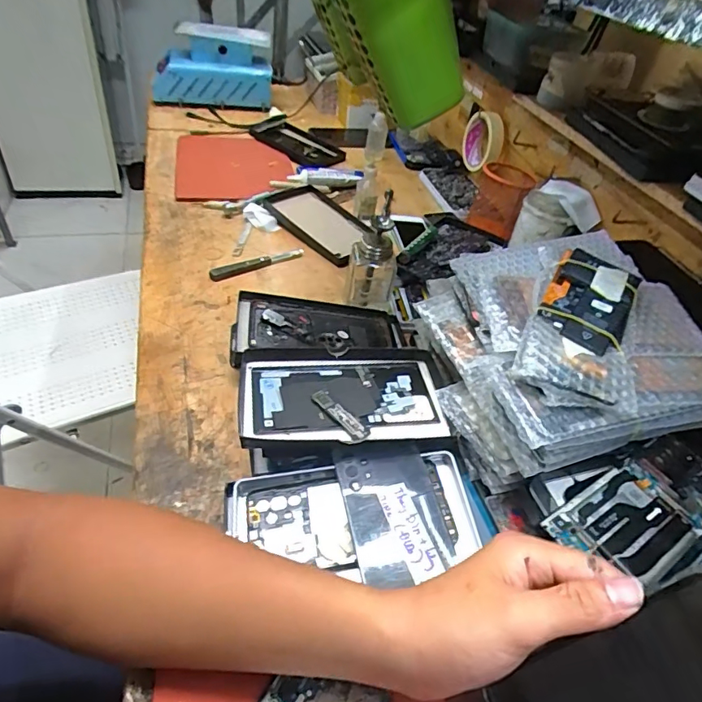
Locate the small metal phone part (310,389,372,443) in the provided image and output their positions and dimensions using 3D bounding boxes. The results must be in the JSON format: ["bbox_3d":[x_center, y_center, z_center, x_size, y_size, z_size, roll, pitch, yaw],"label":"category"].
[{"bbox_3d":[-0.010,0.056,0.427,0.017,0.007,0.061,-30,56,-35],"label":"small metal phone part"}]

